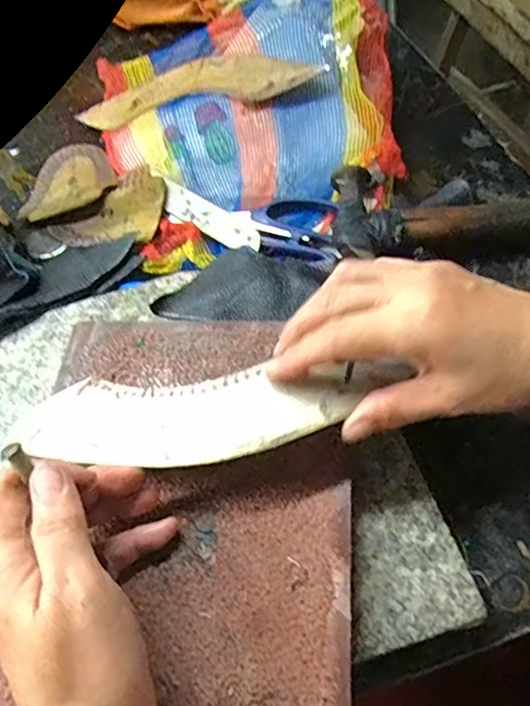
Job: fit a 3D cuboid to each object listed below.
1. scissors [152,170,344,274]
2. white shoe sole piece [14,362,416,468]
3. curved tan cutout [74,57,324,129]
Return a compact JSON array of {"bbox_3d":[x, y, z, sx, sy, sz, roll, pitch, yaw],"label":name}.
[{"bbox_3d":[-0.013,-0.108,0.432,0.161,0.016,0.065,20,62,18],"label":"scissors"},{"bbox_3d":[-0.036,0.034,0.295,0.208,0.021,0.058,-7,56,11],"label":"white shoe sole piece"},{"bbox_3d":[-0.068,-0.237,0.498,0.236,0.013,0.060,3,56,27],"label":"curved tan cutout"}]

